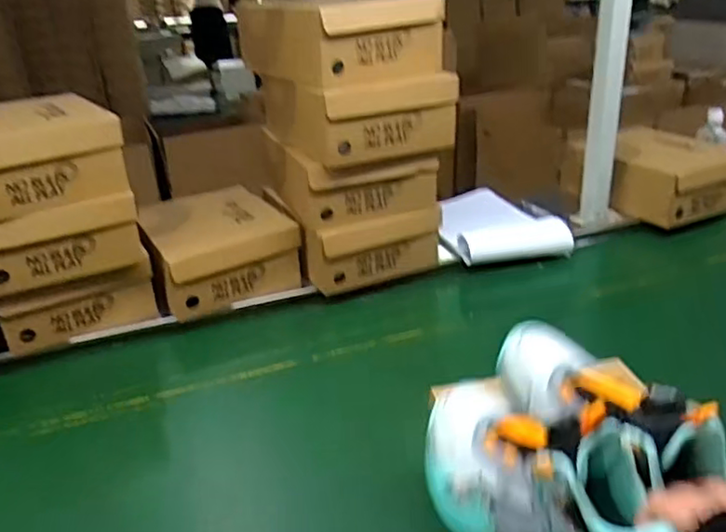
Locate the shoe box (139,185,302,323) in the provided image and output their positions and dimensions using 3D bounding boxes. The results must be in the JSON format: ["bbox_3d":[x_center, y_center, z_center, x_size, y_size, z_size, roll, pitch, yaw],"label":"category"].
[{"bbox_3d":[-0.286,-0.037,1.231,0.250,0.131,0.305,-13,27,-23],"label":"shoe box"}]

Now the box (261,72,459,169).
[{"bbox_3d":[-0.012,-0.287,1.171,0.259,0.123,0.295,-13,27,-23],"label":"box"}]

